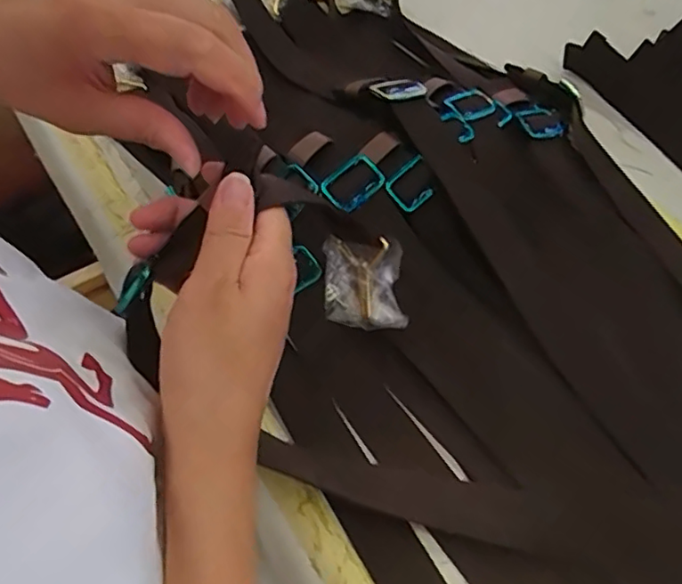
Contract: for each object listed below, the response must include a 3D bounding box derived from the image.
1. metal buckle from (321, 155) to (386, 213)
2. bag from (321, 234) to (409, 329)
[{"bbox_3d":[0.009,-0.081,0.435,0.043,0.005,0.031,-41,93,10],"label":"metal buckle"},{"bbox_3d":[0.015,-0.005,0.398,0.053,0.061,0.013,1,14,18],"label":"bag"}]

